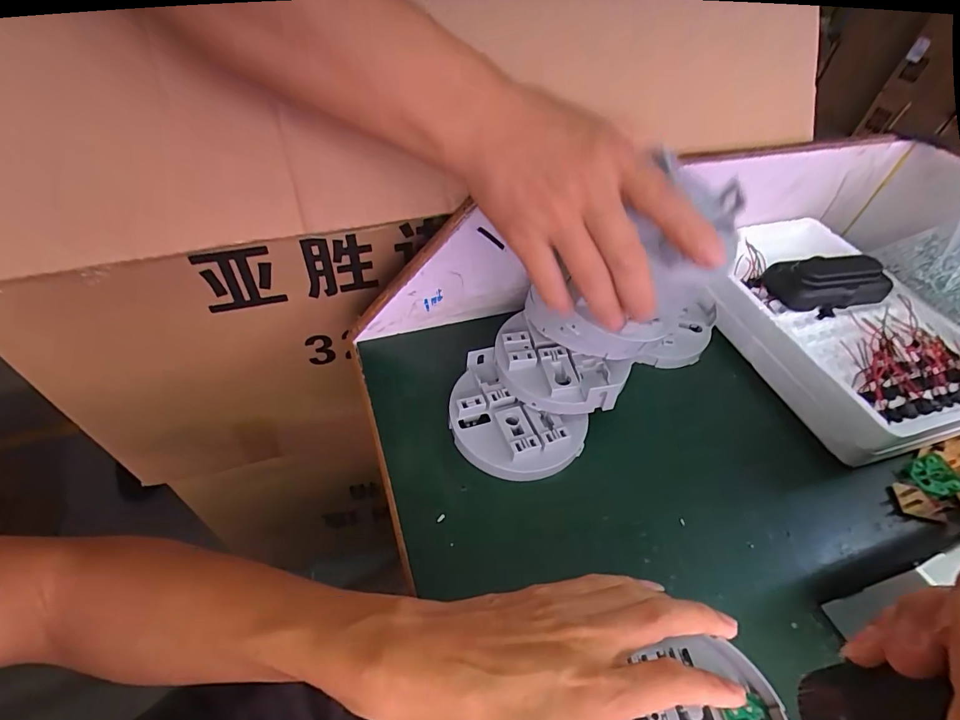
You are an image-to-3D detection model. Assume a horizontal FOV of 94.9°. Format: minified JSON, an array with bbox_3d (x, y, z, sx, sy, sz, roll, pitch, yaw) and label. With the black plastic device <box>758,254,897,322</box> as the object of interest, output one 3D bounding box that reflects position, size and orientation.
[{"bbox_3d":[0.315,-0.070,0.392,0.104,0.029,0.047,-5,49,-10],"label":"black plastic device"}]

